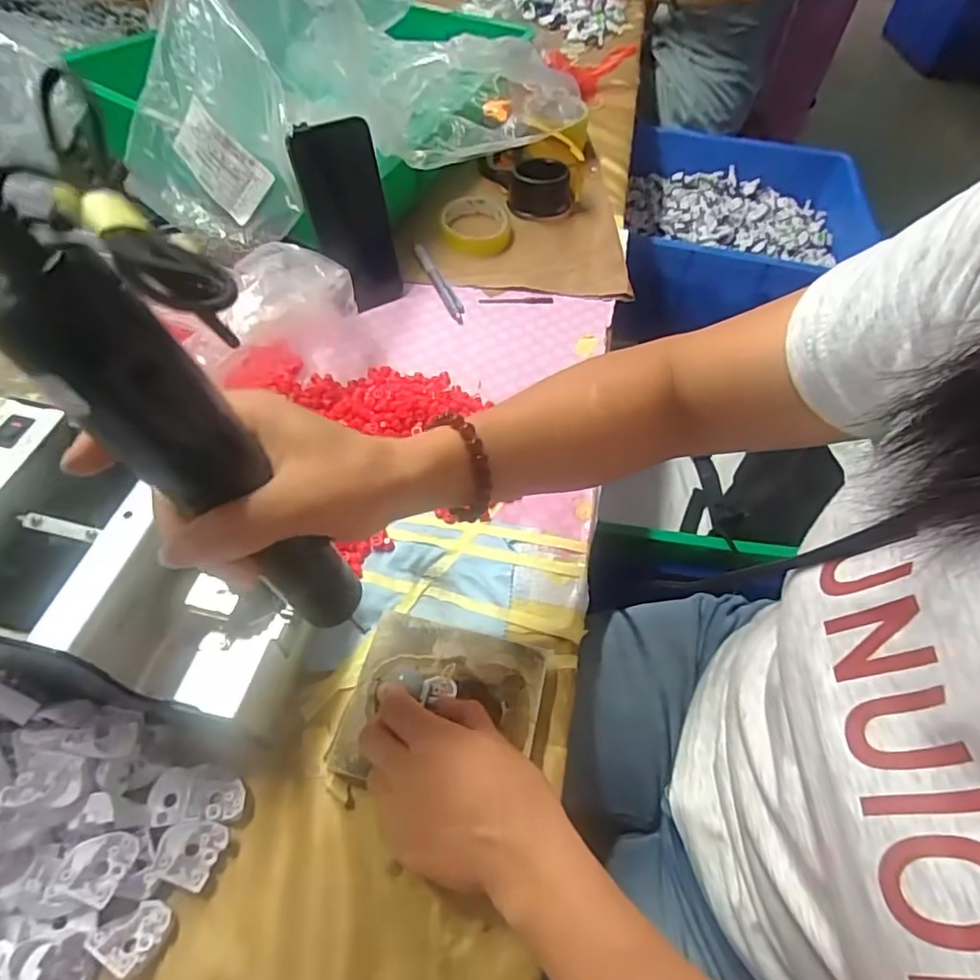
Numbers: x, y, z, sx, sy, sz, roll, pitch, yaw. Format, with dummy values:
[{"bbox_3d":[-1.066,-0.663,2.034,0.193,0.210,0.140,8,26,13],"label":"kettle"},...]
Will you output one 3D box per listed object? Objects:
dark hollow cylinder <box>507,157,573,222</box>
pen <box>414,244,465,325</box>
[{"bbox_3d":[0.063,-0.365,0.715,0.078,0.041,0.067,4,55,1],"label":"dark hollow cylinder"},{"bbox_3d":[-0.054,-0.221,0.625,0.014,0.014,0.119,-21,58,-16],"label":"pen"}]

